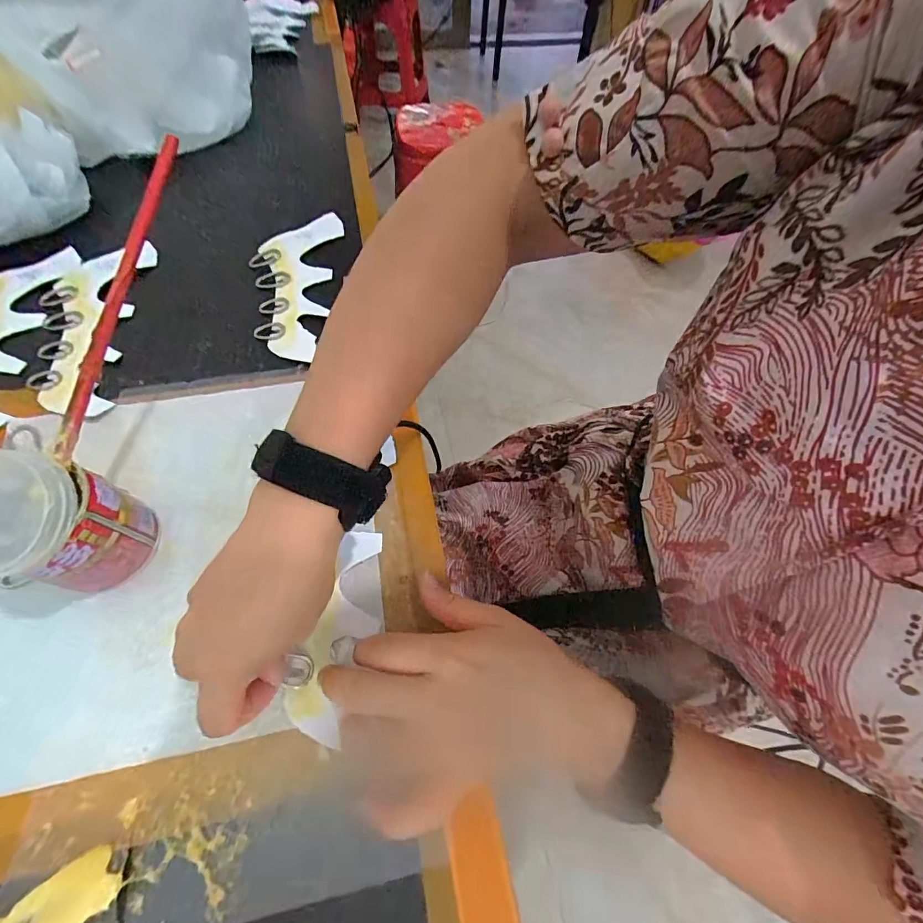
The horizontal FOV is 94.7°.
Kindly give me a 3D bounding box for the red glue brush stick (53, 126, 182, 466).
[{"bbox_3d":[-0.201,-0.100,0.252,0.010,0.008,0.203,14,83,6],"label":"red glue brush stick"}]

